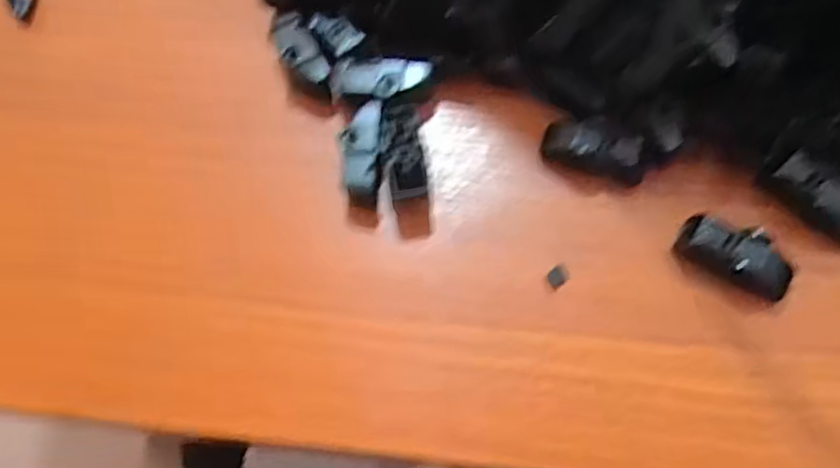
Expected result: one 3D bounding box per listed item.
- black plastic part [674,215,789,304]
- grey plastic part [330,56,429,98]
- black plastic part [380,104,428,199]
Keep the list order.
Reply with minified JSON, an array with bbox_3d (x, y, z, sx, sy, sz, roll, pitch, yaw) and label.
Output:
[{"bbox_3d":[0.127,0.008,0.281,0.044,0.016,0.020,24,71,13],"label":"black plastic part"},{"bbox_3d":[-0.018,-0.071,0.319,0.045,0.008,0.019,0,67,3],"label":"grey plastic part"},{"bbox_3d":[-0.008,-0.036,0.306,0.018,0.012,0.043,-10,67,-1],"label":"black plastic part"}]

